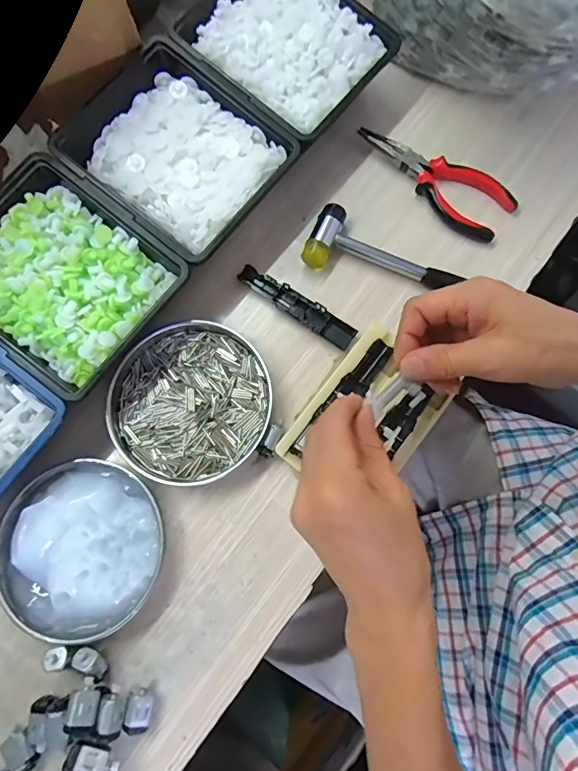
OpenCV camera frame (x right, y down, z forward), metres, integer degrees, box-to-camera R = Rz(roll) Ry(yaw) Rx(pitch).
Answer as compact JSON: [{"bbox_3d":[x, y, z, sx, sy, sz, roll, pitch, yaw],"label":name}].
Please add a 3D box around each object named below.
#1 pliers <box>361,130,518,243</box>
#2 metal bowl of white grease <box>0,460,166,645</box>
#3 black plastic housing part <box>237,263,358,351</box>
[{"bbox_3d":[0.135,-0.198,0.427,0.158,0.018,0.055,38,80,10],"label":"pliers"},{"bbox_3d":[-0.166,0.127,0.354,0.133,0.033,0.128,0,76,2],"label":"metal bowl of white grease"},{"bbox_3d":[0.006,-0.072,0.406,0.117,0.010,0.022,34,80,10],"label":"black plastic housing part"}]

